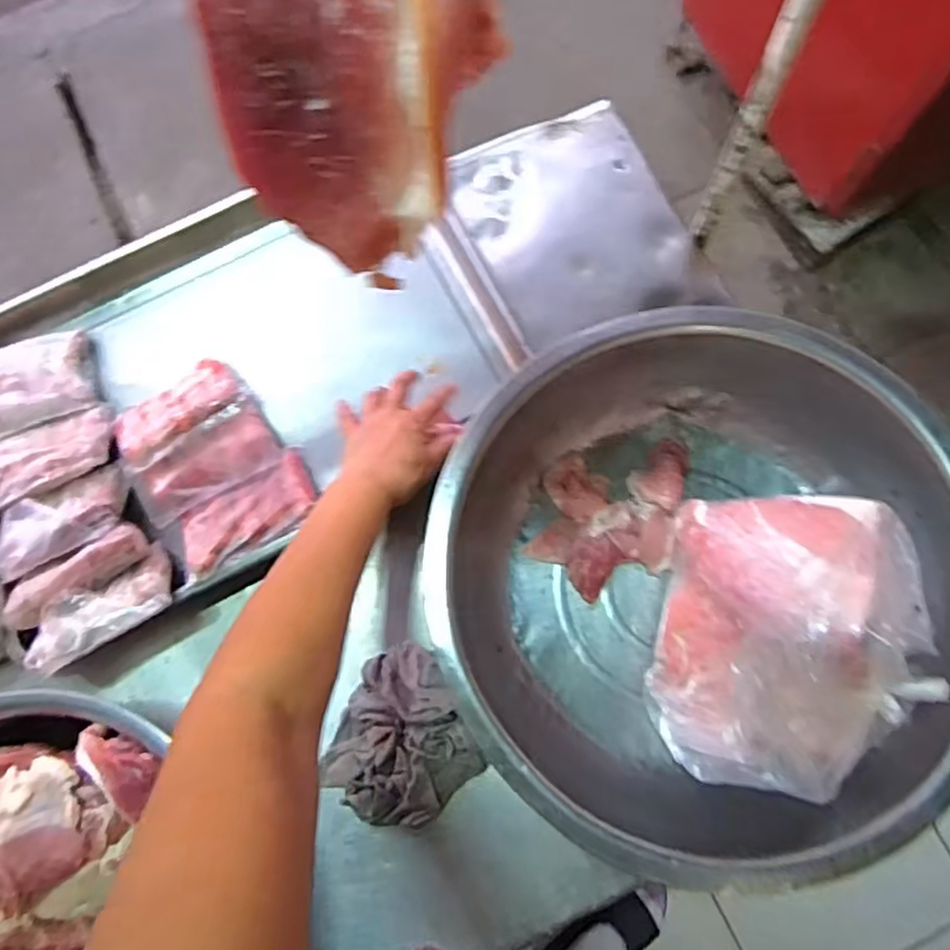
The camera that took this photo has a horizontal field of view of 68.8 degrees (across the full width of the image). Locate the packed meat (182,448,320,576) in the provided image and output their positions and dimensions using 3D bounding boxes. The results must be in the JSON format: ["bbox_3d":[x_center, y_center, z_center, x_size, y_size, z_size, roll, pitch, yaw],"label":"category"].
[{"bbox_3d":[-0.222,0.037,0.684,0.136,0.031,0.074,-33,77,-7],"label":"packed meat"}]

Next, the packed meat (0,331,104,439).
[{"bbox_3d":[-0.476,-0.099,0.740,0.127,0.043,0.103,-23,76,-4],"label":"packed meat"}]

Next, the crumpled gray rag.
[{"bbox_3d":[-0.070,0.245,0.633,0.136,0.041,0.145,40,80,11],"label":"crumpled gray rag"}]

